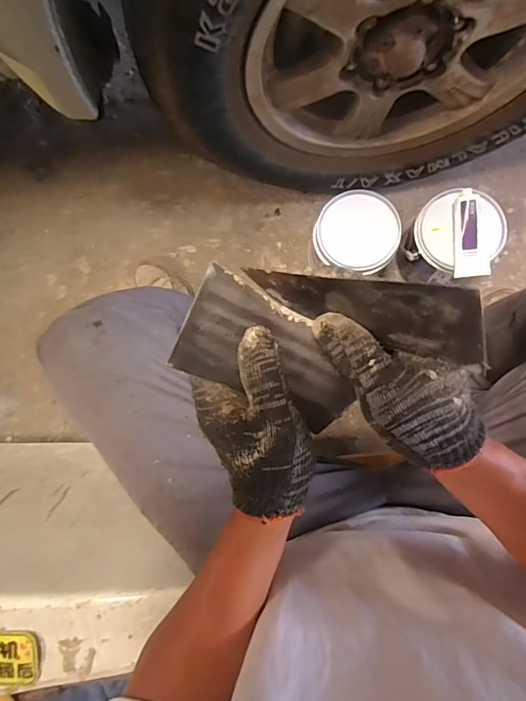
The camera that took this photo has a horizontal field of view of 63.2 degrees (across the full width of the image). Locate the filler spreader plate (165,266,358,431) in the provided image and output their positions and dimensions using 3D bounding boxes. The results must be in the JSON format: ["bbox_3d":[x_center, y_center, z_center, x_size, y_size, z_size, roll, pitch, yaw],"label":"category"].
[{"bbox_3d":[0.006,0.003,0.279,0.116,0.009,0.066,26,95,-7],"label":"filler spreader plate"}]

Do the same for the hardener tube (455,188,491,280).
[{"bbox_3d":[0.333,-0.188,0.684,0.052,0.030,0.133,-6,88,4],"label":"hardener tube"}]

